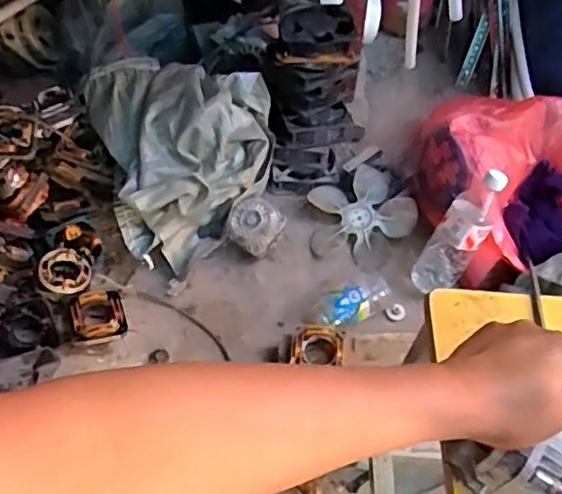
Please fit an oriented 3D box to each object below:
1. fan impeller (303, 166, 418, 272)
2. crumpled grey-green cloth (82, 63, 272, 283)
[{"bbox_3d":[0.137,-0.045,1.117,0.182,0.032,0.177,-2,71,7],"label":"fan impeller"},{"bbox_3d":[-0.145,-0.156,1.055,0.293,0.229,0.282,-15,57,-12],"label":"crumpled grey-green cloth"}]

